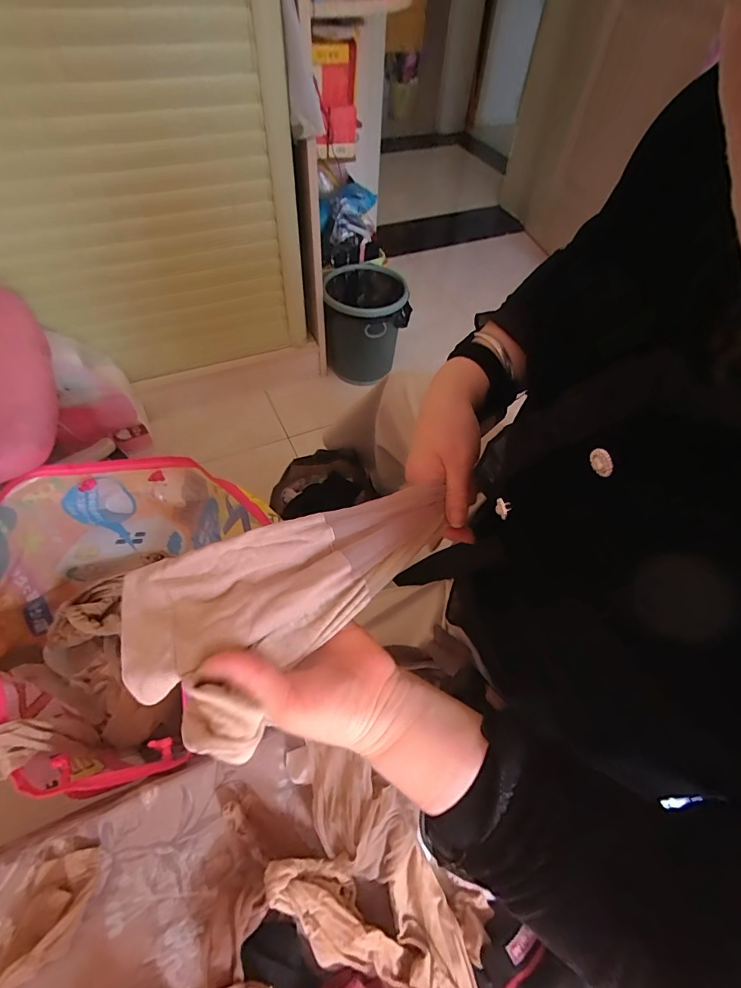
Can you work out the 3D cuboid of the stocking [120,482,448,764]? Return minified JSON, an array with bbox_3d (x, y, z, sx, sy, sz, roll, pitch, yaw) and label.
[{"bbox_3d":[-0.033,0.050,0.289,0.231,0.038,0.116,-26,59,-30],"label":"stocking"}]

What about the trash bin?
[{"bbox_3d":[-0.015,-0.507,1.397,0.242,0.311,0.254,2,54,-2],"label":"trash bin"}]

